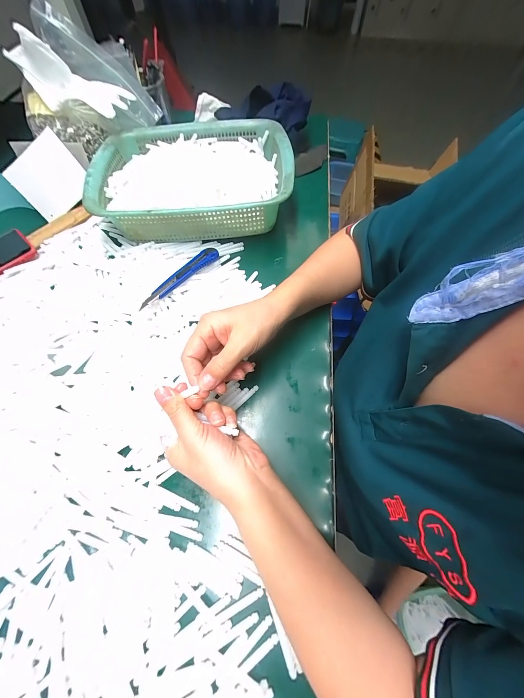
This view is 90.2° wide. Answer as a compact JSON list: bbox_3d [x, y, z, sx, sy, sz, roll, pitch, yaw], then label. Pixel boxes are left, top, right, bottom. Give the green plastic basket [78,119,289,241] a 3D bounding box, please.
[{"bbox_3d":[-0.108,-0.272,0.426,0.294,0.089,0.225,-3,64,-3],"label":"green plastic basket"}]

